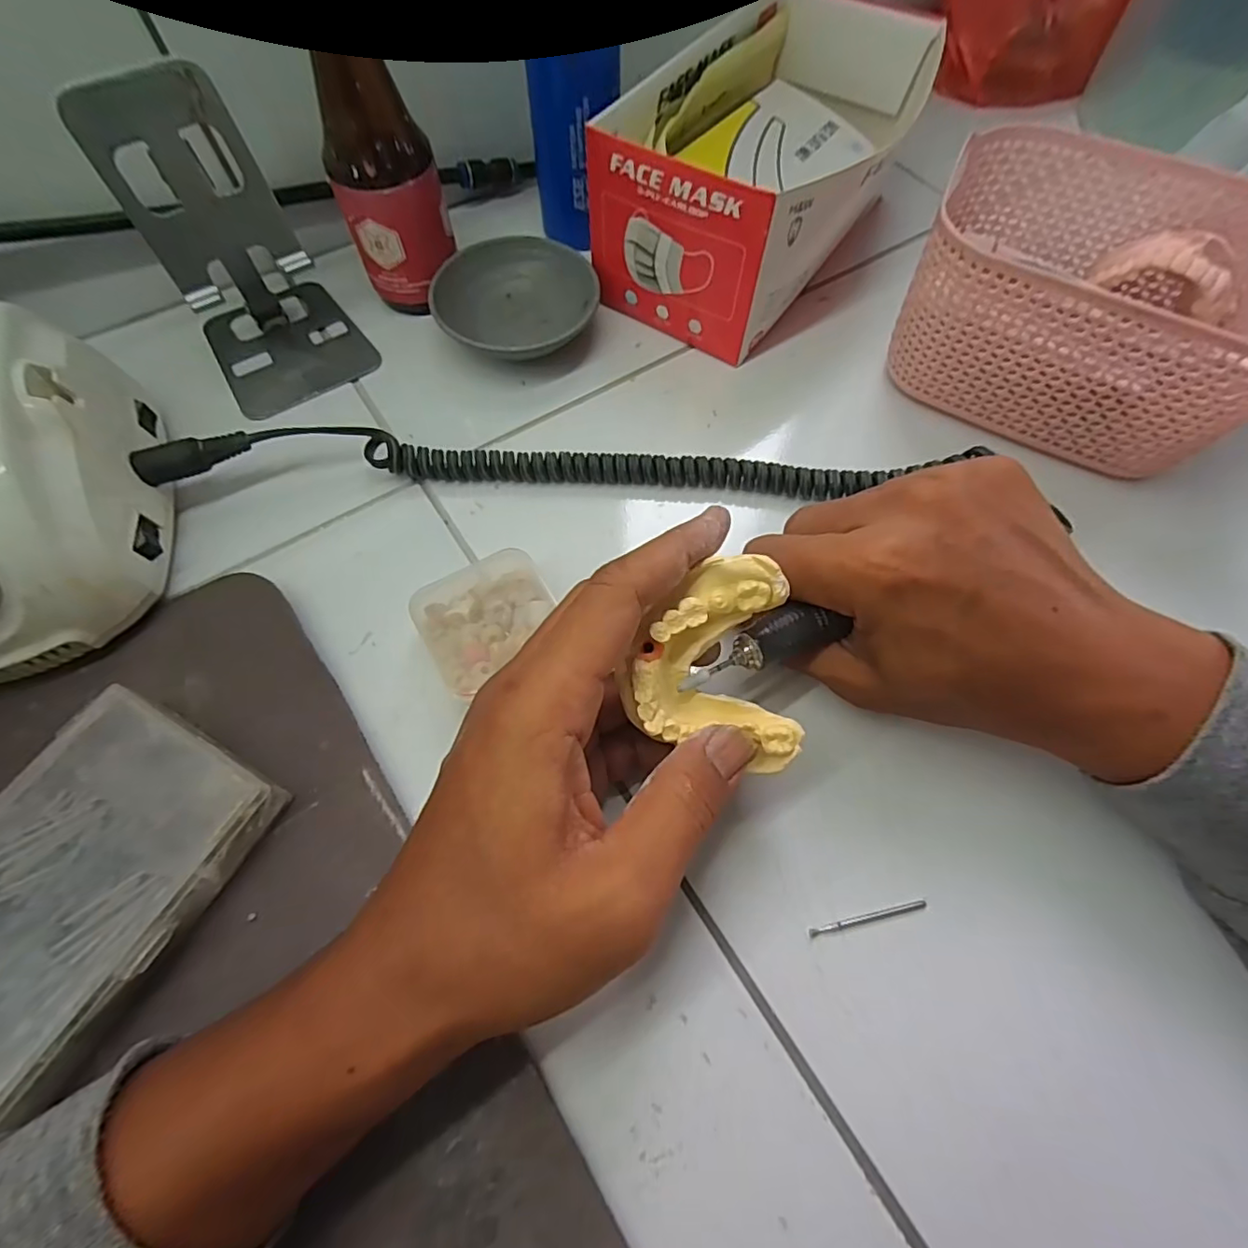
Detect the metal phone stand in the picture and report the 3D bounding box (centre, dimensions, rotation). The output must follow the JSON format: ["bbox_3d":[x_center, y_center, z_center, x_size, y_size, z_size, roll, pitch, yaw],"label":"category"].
[{"bbox_3d":[-0.189,-0.180,0.277,0.073,0.115,0.084,-36,70,-16],"label":"metal phone stand"}]

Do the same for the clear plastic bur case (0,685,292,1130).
[{"bbox_3d":[-0.188,0.091,0.198,0.078,0.025,0.119,27,67,12],"label":"clear plastic bur case"}]

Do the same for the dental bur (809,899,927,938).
[{"bbox_3d":[0.089,0.107,0.210,0.045,0.004,0.004,-11,65,-6],"label":"dental bur"}]

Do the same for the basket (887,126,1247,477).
[{"bbox_3d":[0.229,-0.155,0.281,0.161,0.072,0.114,28,68,12],"label":"basket"}]

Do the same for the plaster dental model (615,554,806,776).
[{"bbox_3d":[0.029,0.016,0.204,0.056,0.025,0.073,-8,97,-1],"label":"plaster dental model"}]

